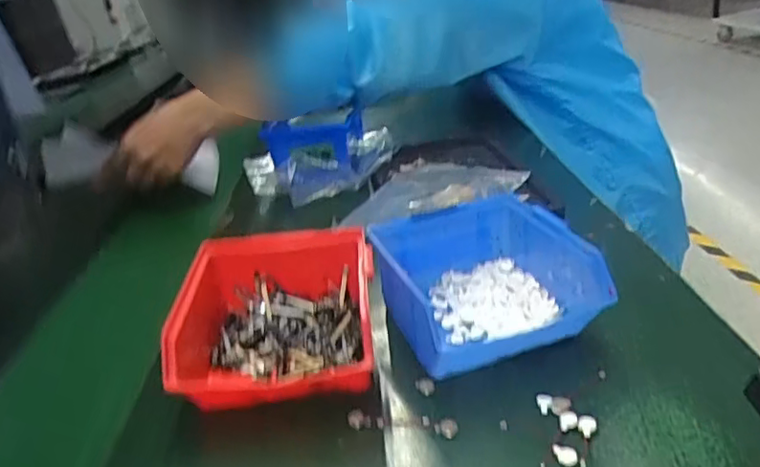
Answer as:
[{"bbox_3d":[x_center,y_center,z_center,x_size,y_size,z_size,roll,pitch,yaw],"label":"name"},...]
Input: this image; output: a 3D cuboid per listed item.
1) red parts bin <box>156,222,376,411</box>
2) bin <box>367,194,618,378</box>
[{"bbox_3d":[-0.072,0.061,0.396,0.137,0.073,0.134,-6,22,-2],"label":"red parts bin"},{"bbox_3d":[0.069,0.033,0.413,0.122,0.066,0.127,-11,23,-13],"label":"bin"}]

